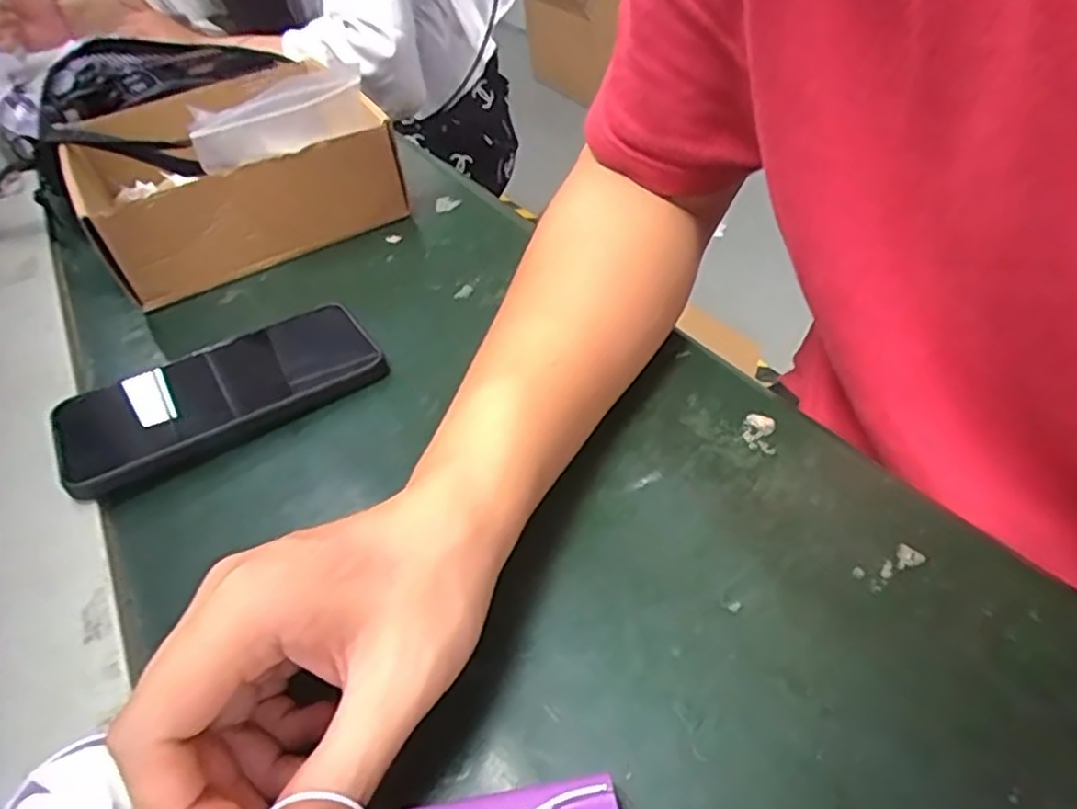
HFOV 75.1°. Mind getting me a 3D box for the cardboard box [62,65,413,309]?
[{"bbox_3d":[-0.230,-0.177,0.527,0.200,0.083,0.204,-27,45,-21],"label":"cardboard box"}]

